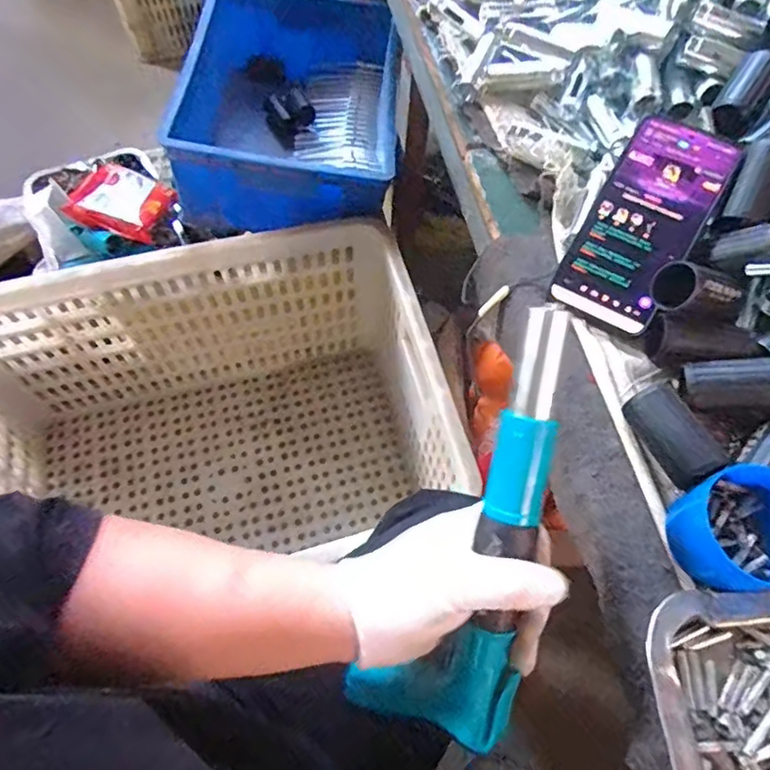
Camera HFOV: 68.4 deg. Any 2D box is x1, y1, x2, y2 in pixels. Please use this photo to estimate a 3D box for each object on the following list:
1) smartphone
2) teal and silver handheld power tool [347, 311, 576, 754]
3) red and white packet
[{"bbox_3d":[0.189,-0.119,0.414,0.073,0.009,0.155,30,89,13],"label":"smartphone"},{"bbox_3d":[0.055,0.087,0.317,0.084,0.036,0.262,18,102,8],"label":"teal and silver handheld power tool"},{"bbox_3d":[-0.364,-0.252,0.785,0.110,0.037,0.111,28,61,-21],"label":"red and white packet"}]

